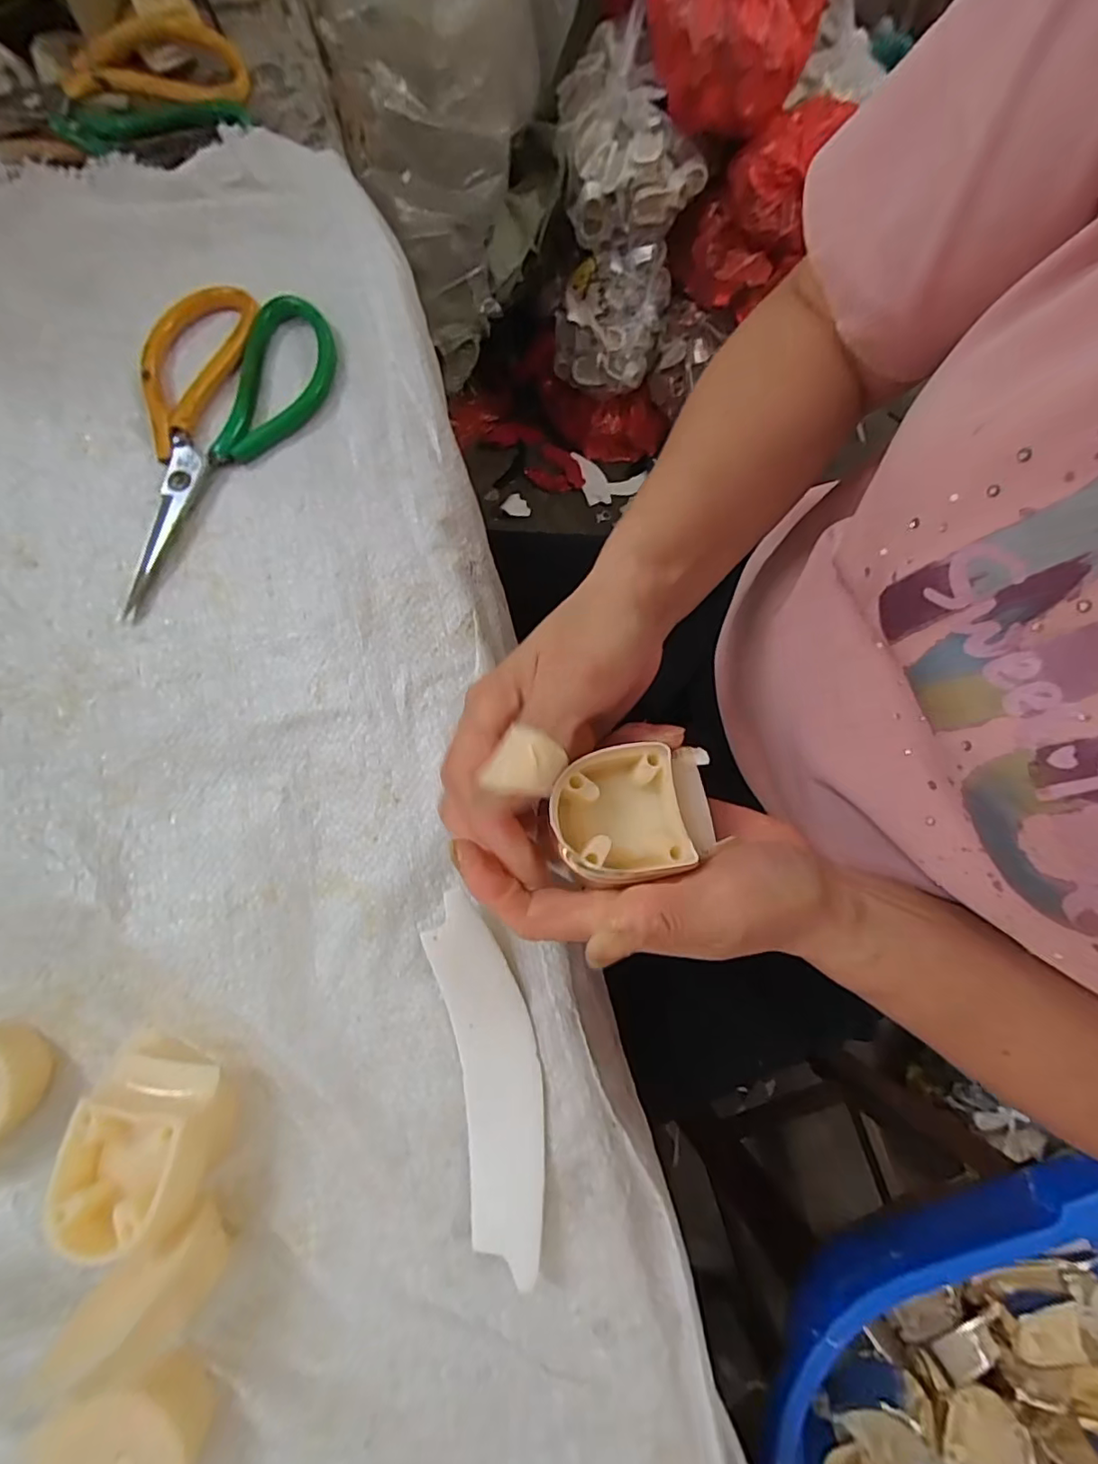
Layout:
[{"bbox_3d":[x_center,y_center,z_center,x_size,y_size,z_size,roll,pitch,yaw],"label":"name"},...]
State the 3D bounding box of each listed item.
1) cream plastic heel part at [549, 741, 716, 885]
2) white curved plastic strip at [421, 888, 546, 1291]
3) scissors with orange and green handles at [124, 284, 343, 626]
[{"bbox_3d":[0.032,0.029,0.201,0.060,0.025,0.045,-6,79,-1],"label":"cream plastic heel part"},{"bbox_3d":[-0.024,0.146,0.240,0.036,0.016,0.148,-11,79,-2],"label":"white curved plastic strip"},{"bbox_3d":[-0.195,-0.164,0.296,0.090,0.019,0.189,34,81,6],"label":"scissors with orange and green handles"}]

